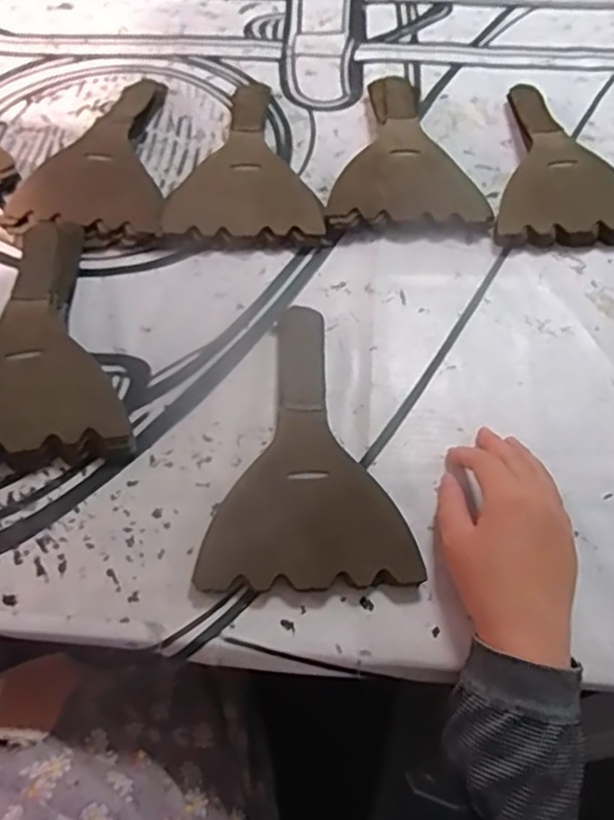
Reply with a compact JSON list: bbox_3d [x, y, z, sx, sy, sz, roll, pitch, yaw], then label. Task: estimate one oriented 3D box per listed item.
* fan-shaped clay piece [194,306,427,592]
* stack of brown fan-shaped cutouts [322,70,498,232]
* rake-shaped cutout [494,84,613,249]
[{"bbox_3d":[-0.001,0.014,0.477,0.139,0.028,0.235,0,57,-1],"label":"fan-shaped clay piece"},{"bbox_3d":[0.087,-0.281,0.659,0.148,0.043,0.244,-2,57,-3],"label":"stack of brown fan-shaped cutouts"},{"bbox_3d":[0.247,-0.263,0.650,0.152,0.040,0.245,-2,57,-3],"label":"rake-shaped cutout"}]

